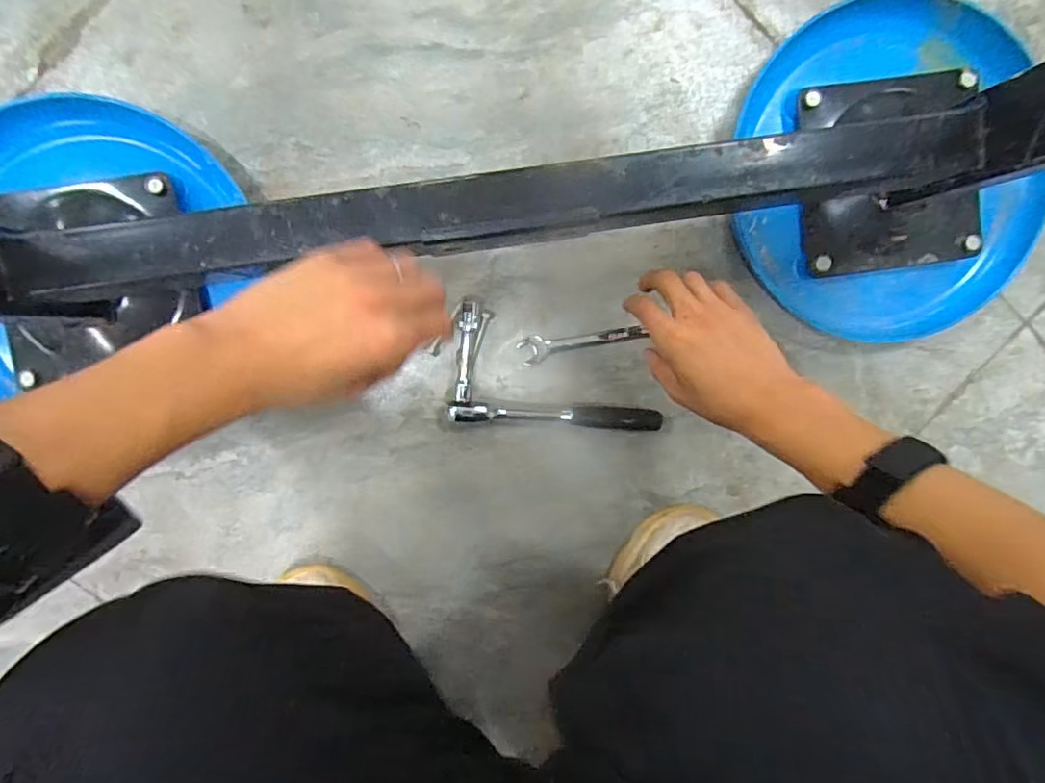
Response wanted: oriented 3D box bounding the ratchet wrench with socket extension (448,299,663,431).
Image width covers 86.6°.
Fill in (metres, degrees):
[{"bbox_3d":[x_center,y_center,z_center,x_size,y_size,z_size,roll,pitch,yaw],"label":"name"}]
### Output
[{"bbox_3d":[0.036,-0.015,0.505,0.192,0.034,0.104,8,96,-4],"label":"ratchet wrench with socket extension"}]

